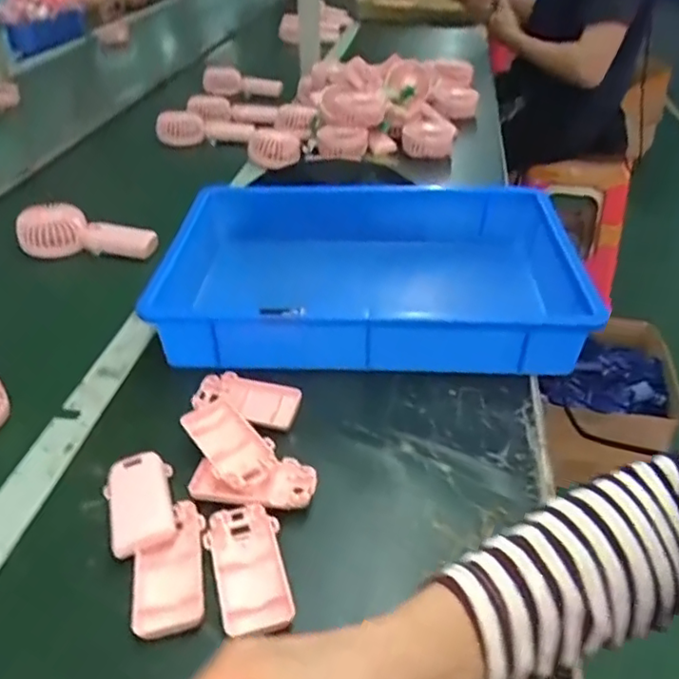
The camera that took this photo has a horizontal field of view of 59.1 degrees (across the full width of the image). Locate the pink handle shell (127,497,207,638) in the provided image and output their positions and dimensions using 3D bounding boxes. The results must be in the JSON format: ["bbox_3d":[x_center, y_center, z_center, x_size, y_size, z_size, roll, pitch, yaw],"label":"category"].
[{"bbox_3d":[-0.120,0.158,0.422,0.048,0.012,0.097,-3,38,-7],"label":"pink handle shell"}]

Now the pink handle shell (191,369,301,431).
[{"bbox_3d":[-0.086,0.055,0.558,0.097,0.010,0.048,13,39,13],"label":"pink handle shell"}]

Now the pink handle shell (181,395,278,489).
[{"bbox_3d":[-0.094,0.088,0.504,0.047,0.019,0.101,-25,45,-31],"label":"pink handle shell"}]

